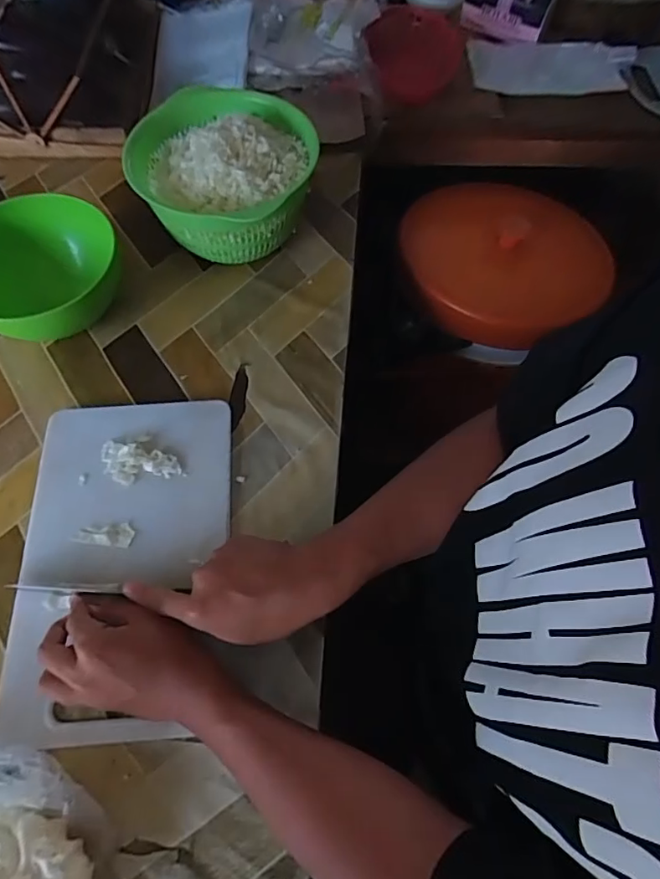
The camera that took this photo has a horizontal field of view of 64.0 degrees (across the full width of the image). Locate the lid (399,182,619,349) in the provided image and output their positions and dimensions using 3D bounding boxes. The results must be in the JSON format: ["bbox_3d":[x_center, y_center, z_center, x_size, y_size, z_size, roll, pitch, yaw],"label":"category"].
[{"bbox_3d":[0.260,-0.293,0.818,0.265,0.074,0.320,-20,60,10],"label":"lid"}]

